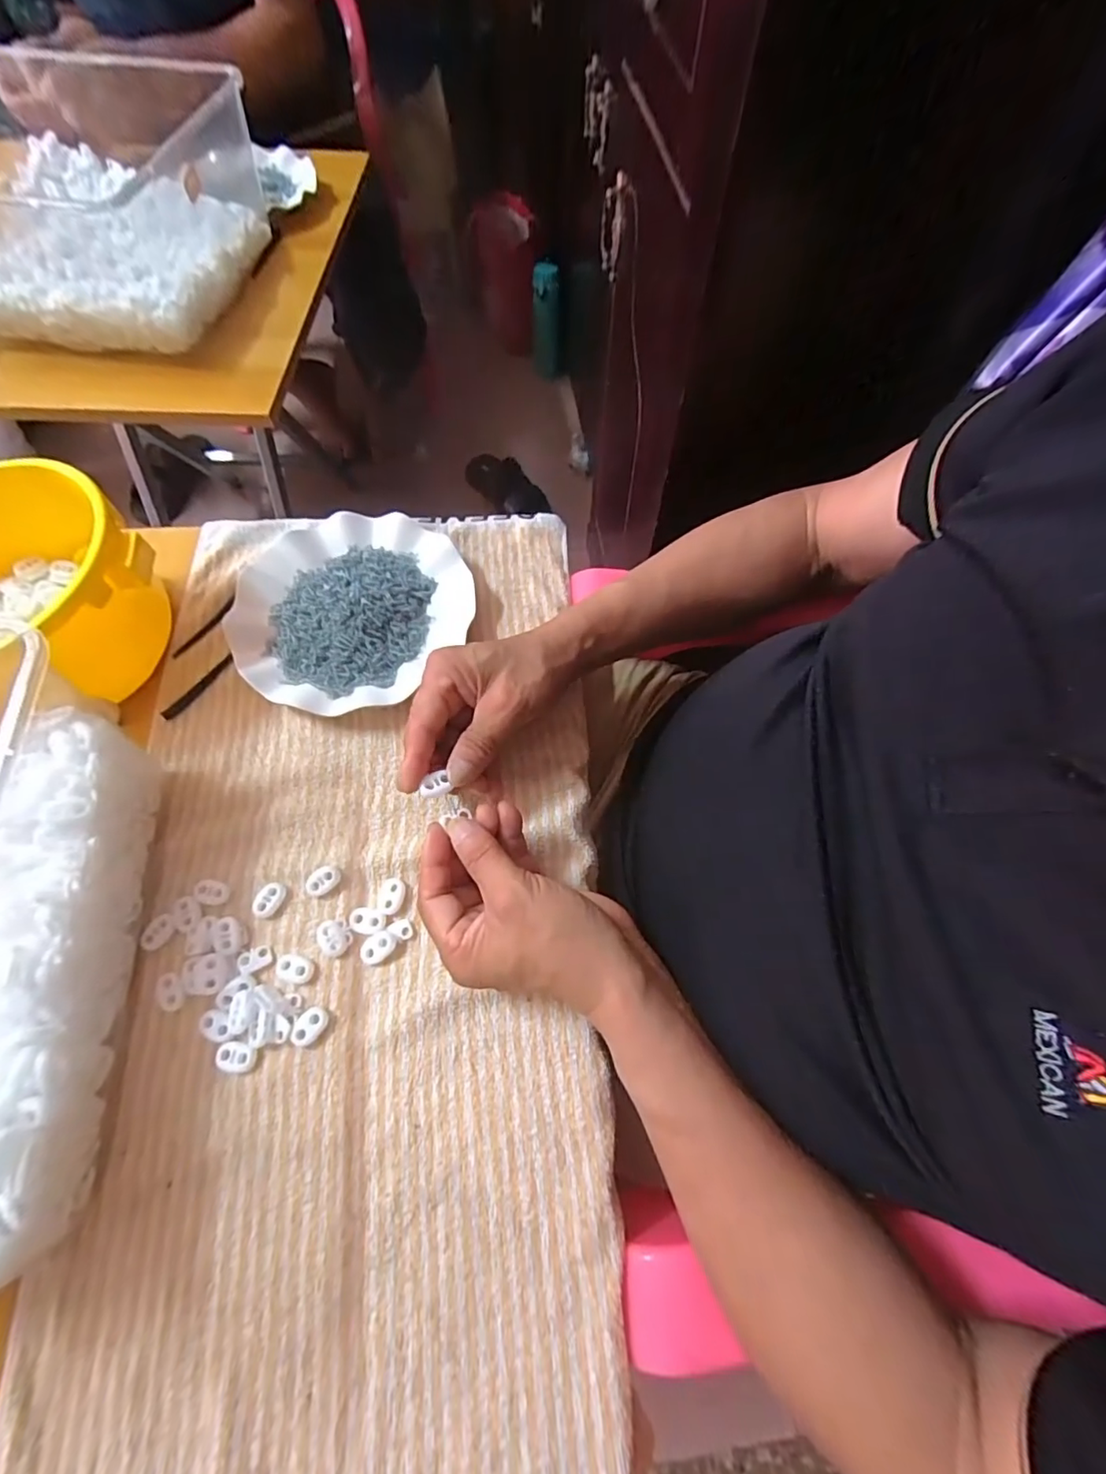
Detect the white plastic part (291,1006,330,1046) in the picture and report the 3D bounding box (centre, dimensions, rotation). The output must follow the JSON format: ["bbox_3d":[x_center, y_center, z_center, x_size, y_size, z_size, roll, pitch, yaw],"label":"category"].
[{"bbox_3d":[-0.142,0.168,0.318,0.016,0.005,0.021,31,69,13],"label":"white plastic part"}]

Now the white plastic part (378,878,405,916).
[{"bbox_3d":[-0.103,0.101,0.347,0.015,0.004,0.021,19,67,9],"label":"white plastic part"}]

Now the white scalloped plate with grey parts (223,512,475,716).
[{"bbox_3d":[-0.158,-0.103,0.431,0.166,0.027,0.181,0,65,0],"label":"white scalloped plate with grey parts"}]

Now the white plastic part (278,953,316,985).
[{"bbox_3d":[-0.156,0.140,0.330,0.023,0.005,0.013,14,66,6],"label":"white plastic part"}]

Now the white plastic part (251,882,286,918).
[{"bbox_3d":[-0.180,0.103,0.346,0.014,0.006,0.022,20,67,9],"label":"white plastic part"}]

